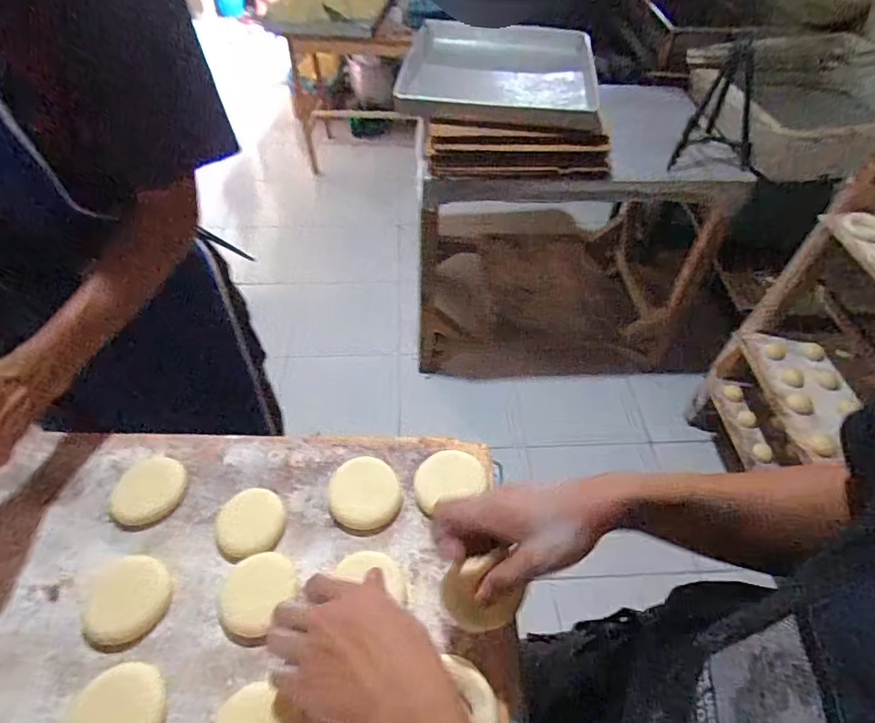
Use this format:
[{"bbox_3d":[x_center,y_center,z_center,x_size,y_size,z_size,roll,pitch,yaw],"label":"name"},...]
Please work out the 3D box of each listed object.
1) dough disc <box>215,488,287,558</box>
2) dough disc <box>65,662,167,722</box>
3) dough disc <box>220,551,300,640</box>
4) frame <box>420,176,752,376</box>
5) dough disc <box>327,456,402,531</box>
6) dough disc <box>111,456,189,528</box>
[{"bbox_3d":[-0.170,0.146,0.462,0.059,0.008,0.060,1,50,-1],"label":"dough disc"},{"bbox_3d":[-0.236,0.263,0.370,0.060,0.014,0.072,0,50,-2],"label":"dough disc"},{"bbox_3d":[-0.150,0.192,0.422,0.053,0.012,0.063,23,53,17],"label":"dough disc"},{"bbox_3d":[0.416,-0.370,1.642,0.944,0.710,0.598,-2,50,-2],"label":"frame"},{"bbox_3d":[-0.070,0.124,0.485,0.066,0.017,0.072,1,50,-1],"label":"dough disc"},{"bbox_3d":[-0.275,0.123,0.484,0.059,0.006,0.066,19,52,14],"label":"dough disc"}]

